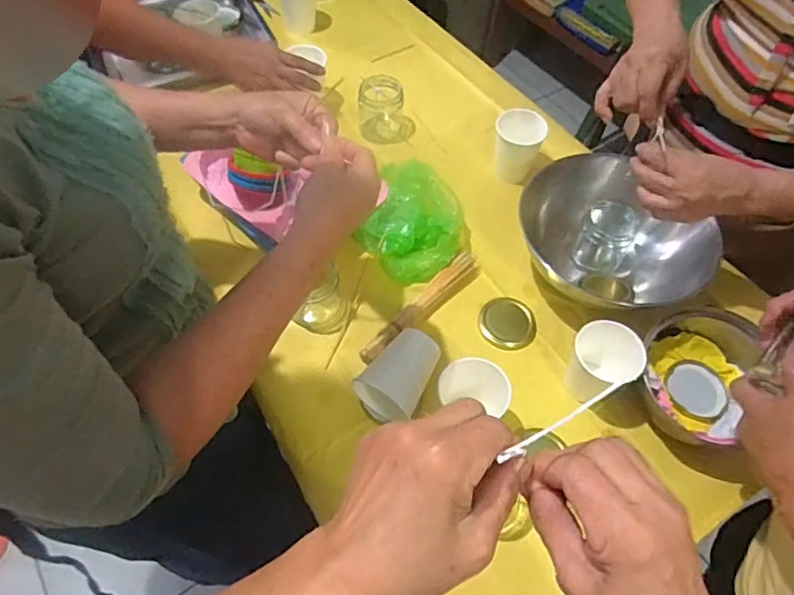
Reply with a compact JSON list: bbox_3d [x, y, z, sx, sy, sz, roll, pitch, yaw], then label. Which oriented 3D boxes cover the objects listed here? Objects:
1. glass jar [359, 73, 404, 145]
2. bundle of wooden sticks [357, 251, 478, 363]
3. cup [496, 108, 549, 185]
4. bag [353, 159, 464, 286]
[{"bbox_3d":[-0.024,-0.286,0.813,0.063,0.068,0.063,1,57,-2],"label":"glass jar"},{"bbox_3d":[0.033,0.011,0.673,0.031,0.018,0.196,38,63,20],"label":"bundle of wooden sticks"},{"bbox_3d":[0.168,-0.212,0.775,0.067,0.088,0.074,21,59,11],"label":"cup"},{"bbox_3d":[0.026,-0.110,0.734,0.128,0.042,0.182,16,58,7],"label":"bag"}]

